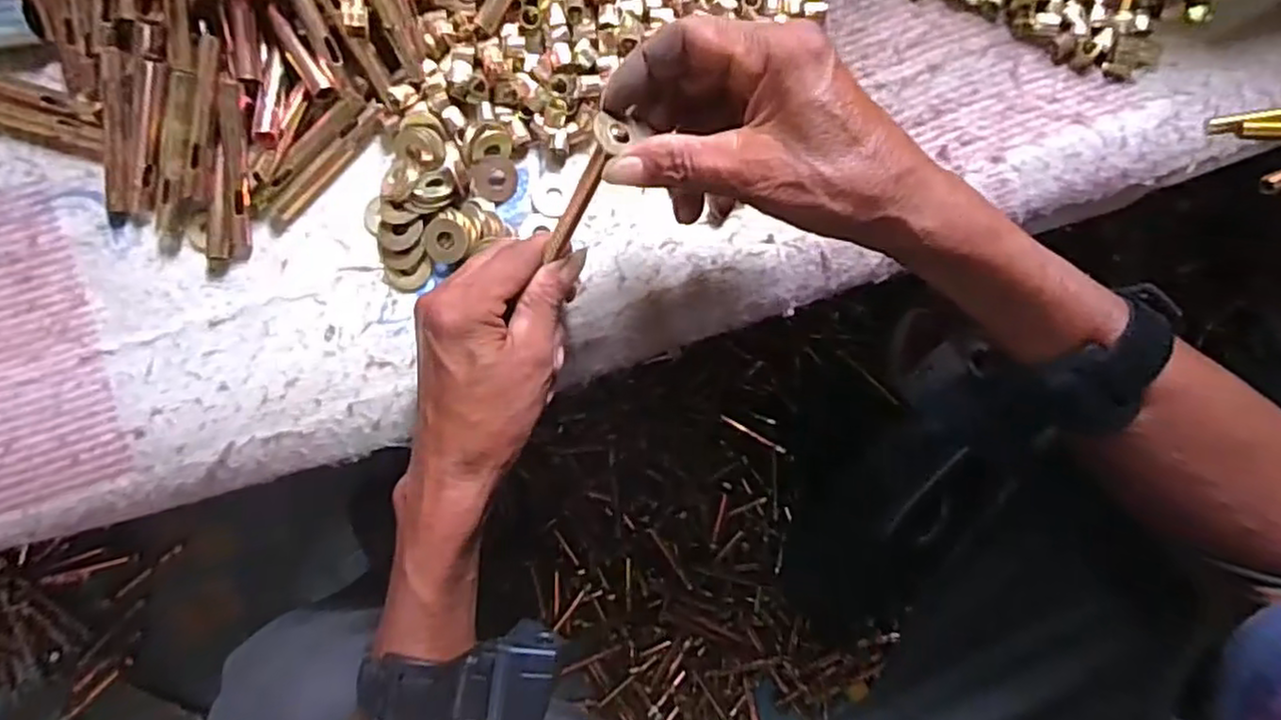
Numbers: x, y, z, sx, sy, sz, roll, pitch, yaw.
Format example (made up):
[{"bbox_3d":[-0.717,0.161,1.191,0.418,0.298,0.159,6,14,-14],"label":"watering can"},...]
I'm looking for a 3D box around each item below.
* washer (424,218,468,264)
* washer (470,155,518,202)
[{"bbox_3d":[-0.108,-0.066,0.393,0.022,0.004,0.024,-2,106,-5],"label":"washer"},{"bbox_3d":[-0.083,-0.103,0.403,0.026,0.004,0.025,-8,111,-23],"label":"washer"}]

